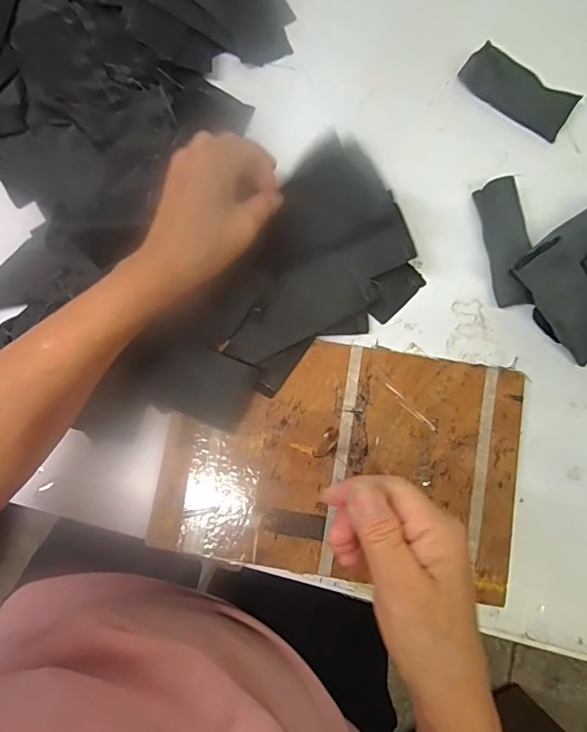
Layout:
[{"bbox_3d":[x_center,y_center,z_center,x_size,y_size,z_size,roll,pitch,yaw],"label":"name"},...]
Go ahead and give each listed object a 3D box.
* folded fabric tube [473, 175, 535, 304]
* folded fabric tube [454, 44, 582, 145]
[{"bbox_3d":[0.177,-0.101,0.393,0.028,0.023,0.107,-7,79,0],"label":"folded fabric tube"},{"bbox_3d":[0.200,-0.245,0.421,0.102,0.022,0.036,32,82,7],"label":"folded fabric tube"}]

